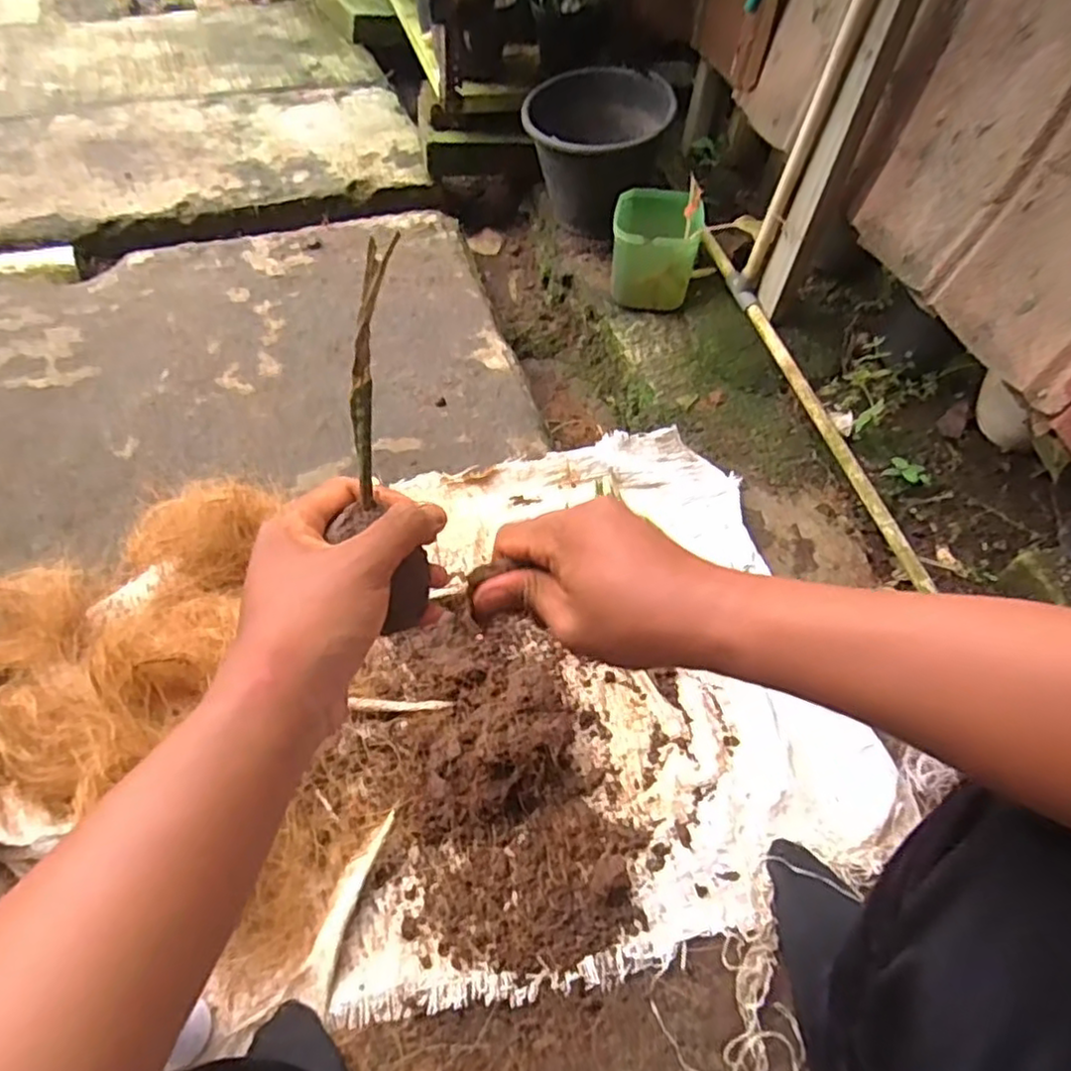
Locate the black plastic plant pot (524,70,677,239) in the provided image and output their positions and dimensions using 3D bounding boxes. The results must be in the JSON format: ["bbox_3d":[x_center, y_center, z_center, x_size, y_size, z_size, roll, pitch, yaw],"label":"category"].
[{"bbox_3d":[0.121,-0.765,1.390,0.269,0.233,0.298,15,56,8],"label":"black plastic plant pot"}]

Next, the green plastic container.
[{"bbox_3d":[0.222,-0.537,1.278,0.158,0.156,0.133,7,55,2],"label":"green plastic container"}]

